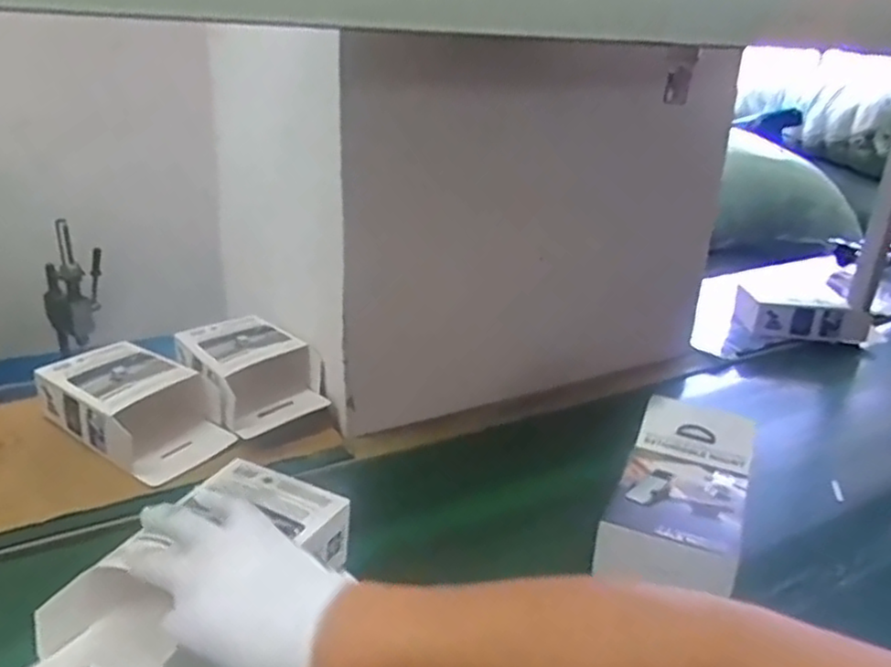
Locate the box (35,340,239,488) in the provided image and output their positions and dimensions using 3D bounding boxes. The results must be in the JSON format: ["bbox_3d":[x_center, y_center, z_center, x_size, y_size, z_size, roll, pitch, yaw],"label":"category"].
[{"bbox_3d":[-0.406,0.097,0.913,0.250,0.084,0.142,13,23,28],"label":"box"}]

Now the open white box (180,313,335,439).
[{"bbox_3d":[-0.287,0.061,1.010,0.148,0.096,0.235,-14,25,-38],"label":"open white box"}]

